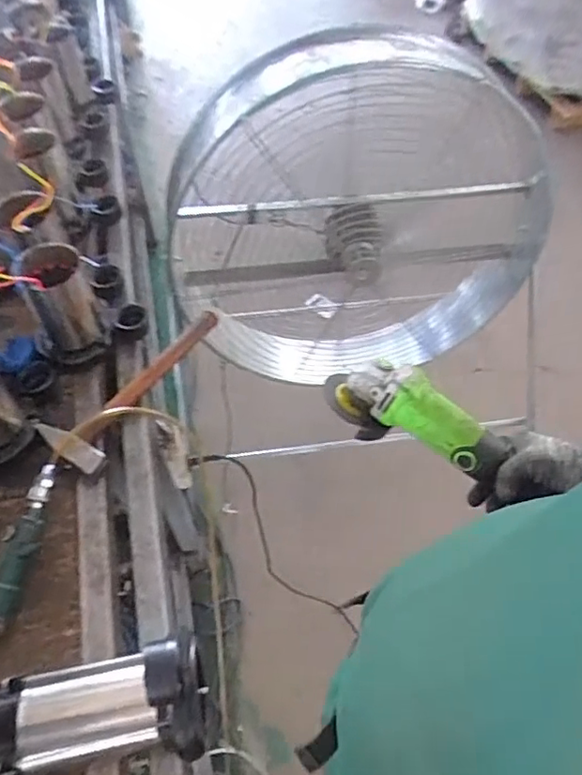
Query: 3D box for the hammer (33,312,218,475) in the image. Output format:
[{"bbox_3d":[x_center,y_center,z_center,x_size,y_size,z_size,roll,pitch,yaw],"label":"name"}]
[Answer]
[{"bbox_3d":[-0.245,-0.013,0.903,0.111,0.049,0.344,24,59,15],"label":"hammer"}]

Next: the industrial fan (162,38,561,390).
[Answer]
[{"bbox_3d":[0.147,-0.362,1.296,0.830,0.716,0.276,-8,57,-6],"label":"industrial fan"}]

